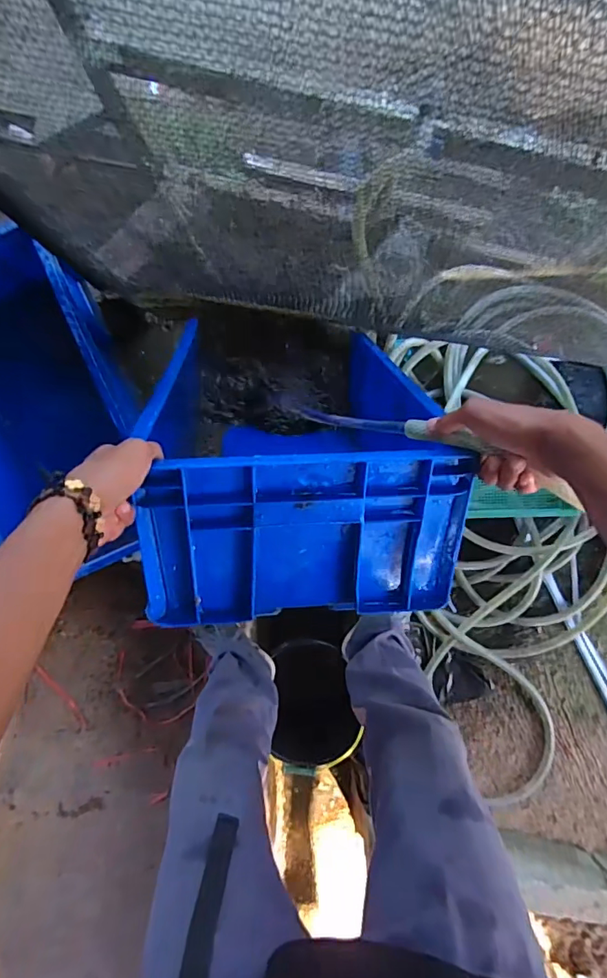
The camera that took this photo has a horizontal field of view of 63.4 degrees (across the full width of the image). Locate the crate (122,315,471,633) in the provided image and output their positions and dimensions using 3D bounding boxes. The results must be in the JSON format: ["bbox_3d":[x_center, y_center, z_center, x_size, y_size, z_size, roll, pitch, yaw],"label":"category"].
[{"bbox_3d":[-0.023,-0.085,0.737,0.317,0.619,0.217,-10,118,0],"label":"crate"}]

